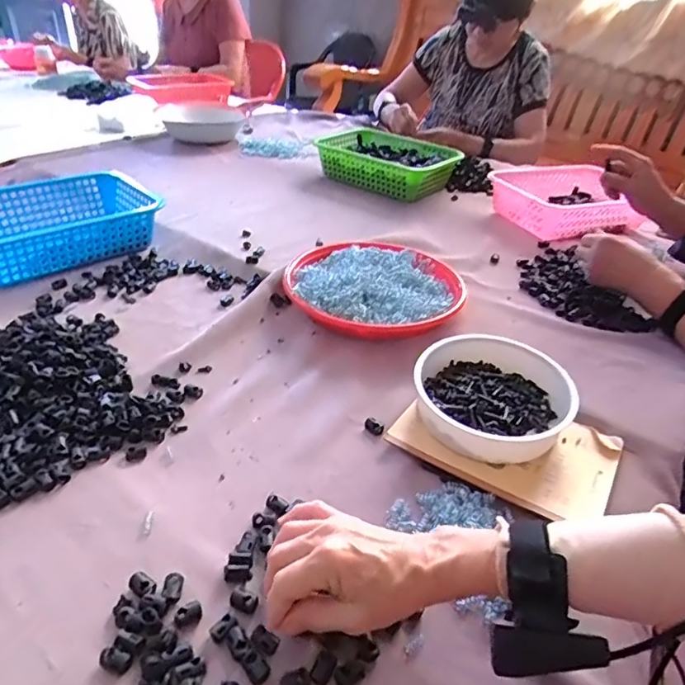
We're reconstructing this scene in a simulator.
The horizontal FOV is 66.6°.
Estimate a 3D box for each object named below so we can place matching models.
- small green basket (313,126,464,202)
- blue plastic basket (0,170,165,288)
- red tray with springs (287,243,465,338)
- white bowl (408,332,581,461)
[{"bbox_3d":[0.098,-0.403,1.180,0.295,0.083,0.223,30,42,32],"label":"small green basket"},{"bbox_3d":[-0.463,-0.197,0.852,0.298,0.068,0.225,-21,42,-32],"label":"blue plastic basket"},{"bbox_3d":[0.045,-0.079,0.749,0.242,0.049,0.247,25,39,27],"label":"red tray with springs"},{"bbox_3d":[0.155,0.057,0.561,0.163,0.049,0.163,3,34,-2],"label":"white bowl"}]

